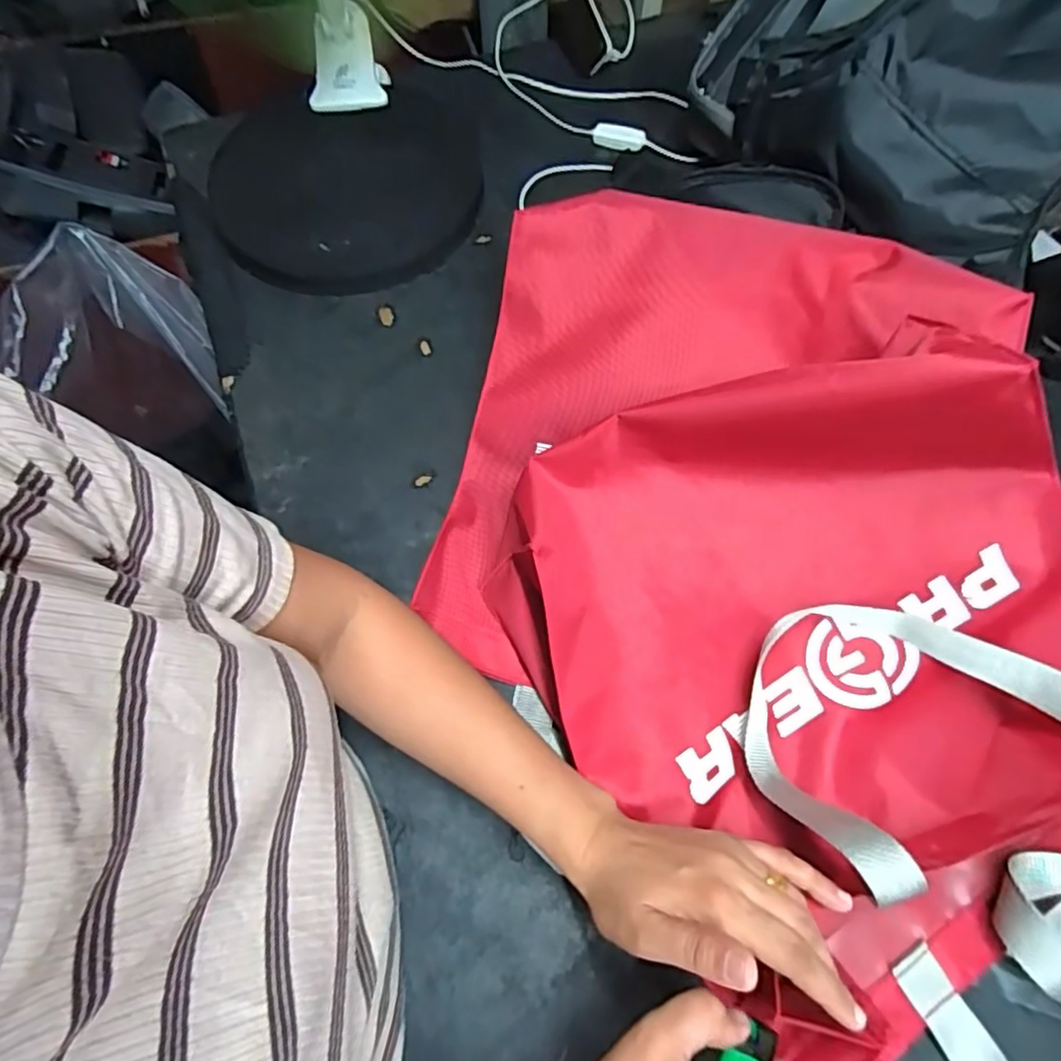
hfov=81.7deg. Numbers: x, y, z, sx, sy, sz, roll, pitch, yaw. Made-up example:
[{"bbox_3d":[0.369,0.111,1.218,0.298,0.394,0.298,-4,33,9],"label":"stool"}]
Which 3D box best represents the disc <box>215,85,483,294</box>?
[{"bbox_3d":[-0.191,-0.382,0.660,0.265,0.027,0.312,-4,64,-1],"label":"disc"}]

